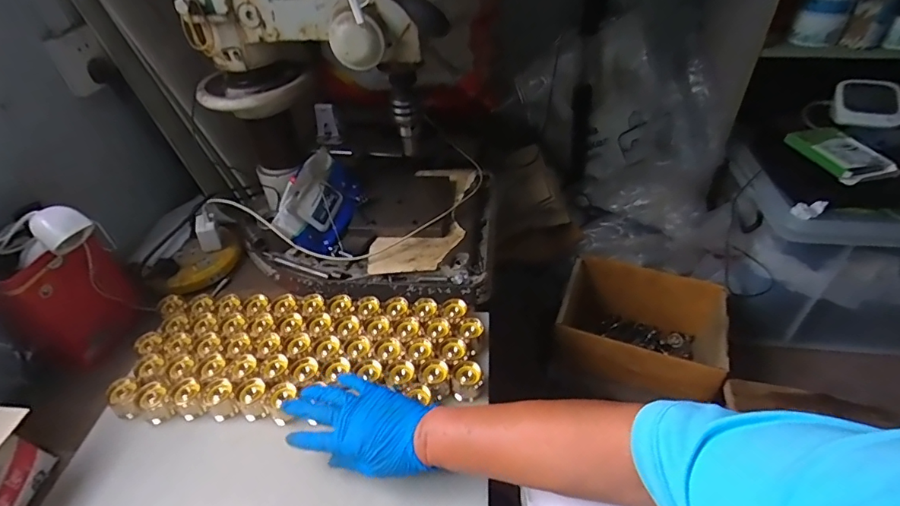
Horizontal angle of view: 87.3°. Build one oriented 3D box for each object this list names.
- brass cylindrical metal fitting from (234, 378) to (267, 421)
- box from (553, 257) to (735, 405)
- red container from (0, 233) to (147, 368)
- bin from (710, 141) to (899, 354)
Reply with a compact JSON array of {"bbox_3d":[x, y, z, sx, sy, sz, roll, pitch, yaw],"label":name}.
[{"bbox_3d":[-0.253,0.191,0.612,0.037,0.038,0.041,-30,48,-26],"label":"brass cylindrical metal fitting"},{"bbox_3d":[0.412,0.185,1.053,0.321,0.206,0.249,16,46,21],"label":"box"},{"bbox_3d":[-0.532,0.067,0.660,0.076,0.157,0.159,28,51,30],"label":"red container"},{"bbox_3d":[0.926,0.006,1.021,0.600,0.370,0.294,9,44,14],"label":"bin"}]

